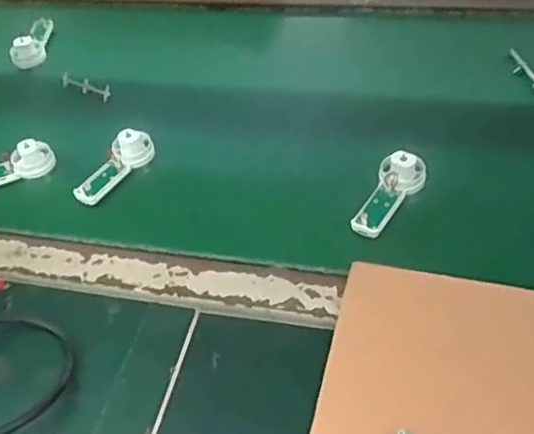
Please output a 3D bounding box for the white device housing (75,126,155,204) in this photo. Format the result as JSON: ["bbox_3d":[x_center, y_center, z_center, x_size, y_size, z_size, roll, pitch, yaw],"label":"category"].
[{"bbox_3d":[-0.149,-0.049,0.593,0.029,0.026,0.093,22,56,27],"label":"white device housing"}]

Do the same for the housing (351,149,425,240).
[{"bbox_3d":[0.106,-0.022,0.528,0.038,0.025,0.088,21,56,26],"label":"housing"}]

